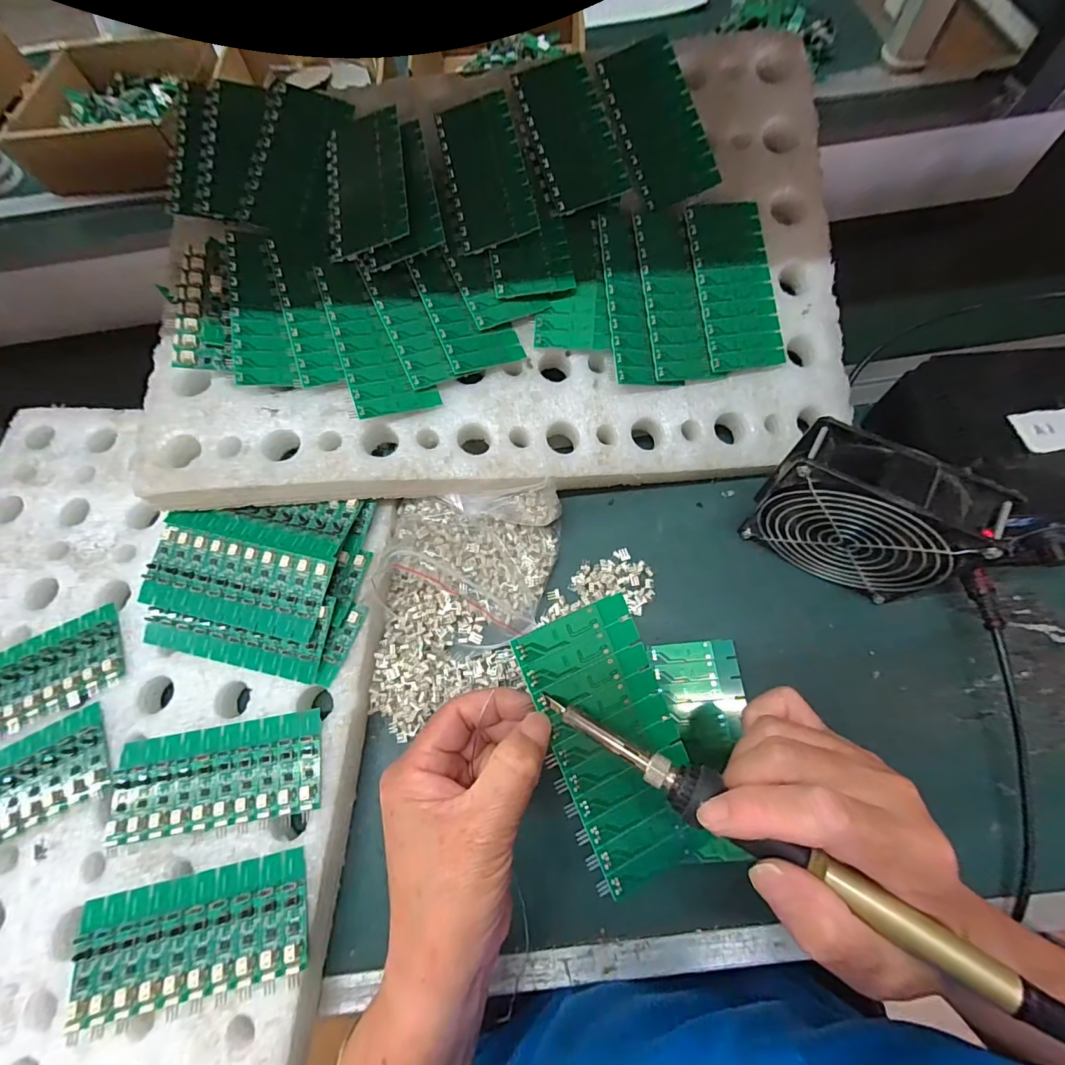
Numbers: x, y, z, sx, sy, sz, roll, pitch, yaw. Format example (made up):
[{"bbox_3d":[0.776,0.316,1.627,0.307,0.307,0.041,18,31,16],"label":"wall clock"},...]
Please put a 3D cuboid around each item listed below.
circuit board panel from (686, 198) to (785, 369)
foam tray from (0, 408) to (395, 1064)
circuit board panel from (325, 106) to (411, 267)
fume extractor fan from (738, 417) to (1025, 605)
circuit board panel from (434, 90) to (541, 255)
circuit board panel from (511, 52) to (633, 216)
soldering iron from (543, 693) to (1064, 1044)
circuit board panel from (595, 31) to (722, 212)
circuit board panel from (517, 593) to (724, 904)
[{"bbox_3d":[0.164,-0.202,0.384,0.063,0.011,0.140,-7,86,-2],"label":"circuit board panel"},{"bbox_3d":[-0.310,0.159,0.329,0.375,0.024,0.535,0,69,4],"label":"foam tray"},{"bbox_3d":[-0.132,-0.281,0.376,0.066,0.007,0.136,-13,73,12],"label":"circuit board panel"},{"bbox_3d":[0.221,-0.009,0.332,0.121,0.124,0.045,27,73,13],"label":"fume extractor fan"},{"bbox_3d":[-0.038,-0.294,0.382,0.062,0.005,0.135,-14,80,9],"label":"circuit board panel"},{"bbox_3d":[0.033,-0.331,0.389,0.064,0.010,0.136,-16,82,-5],"label":"circuit board panel"},{"bbox_3d":[0.107,0.130,0.186,0.223,0.025,0.020,25,71,22],"label":"soldering iron"},{"bbox_3d":[0.104,-0.341,0.392,0.061,0.007,0.136,-18,89,9],"label":"circuit board panel"},{"bbox_3d":[0.044,0.107,0.238,0.062,0.004,0.139,-22,93,-13],"label":"circuit board panel"}]

